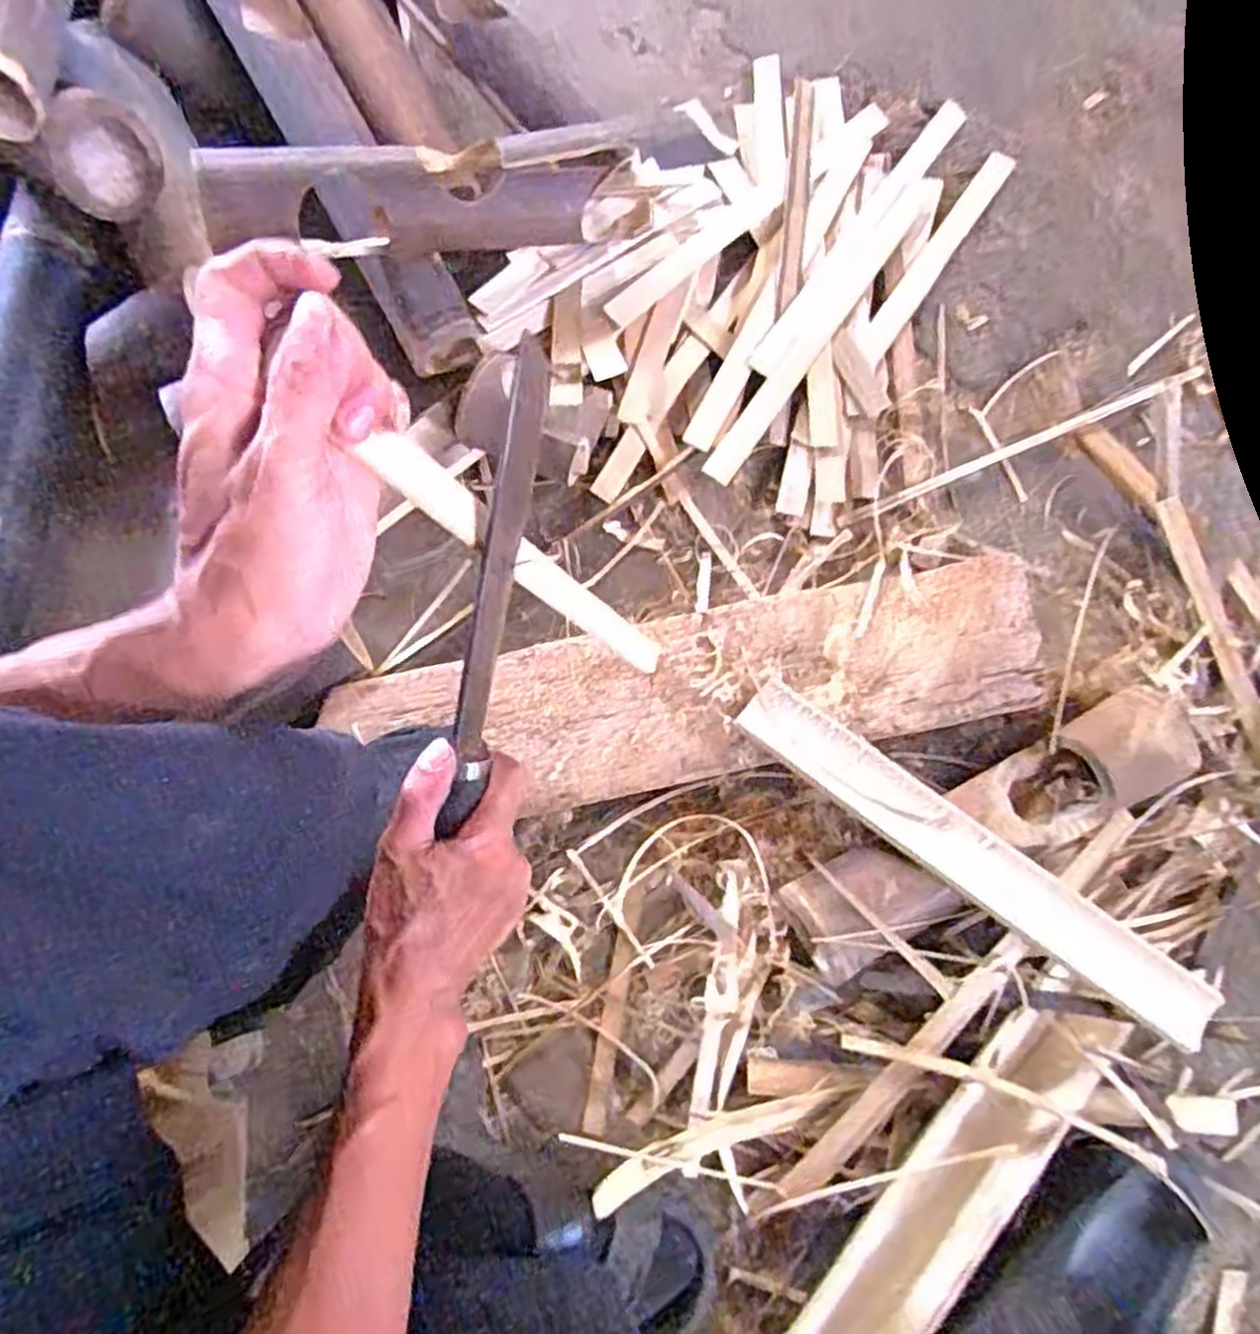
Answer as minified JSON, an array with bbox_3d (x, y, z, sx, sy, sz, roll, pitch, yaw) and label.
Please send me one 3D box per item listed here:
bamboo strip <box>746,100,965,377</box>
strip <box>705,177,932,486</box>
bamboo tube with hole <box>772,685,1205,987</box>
[{"bbox_3d":[0.198,-0.374,0.670,0.024,0.012,0.333,35,80,5],"label":"bamboo strip"},{"bbox_3d":[0.162,-0.287,0.650,0.024,0.011,0.328,35,80,5],"label":"strip"},{"bbox_3d":[0.255,0.112,0.548,0.307,0.054,0.067,-28,81,-7],"label":"bamboo tube with hole"}]

